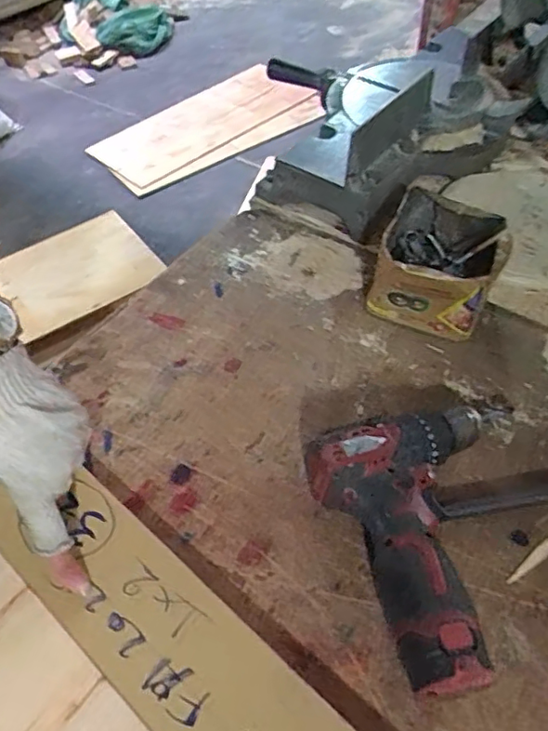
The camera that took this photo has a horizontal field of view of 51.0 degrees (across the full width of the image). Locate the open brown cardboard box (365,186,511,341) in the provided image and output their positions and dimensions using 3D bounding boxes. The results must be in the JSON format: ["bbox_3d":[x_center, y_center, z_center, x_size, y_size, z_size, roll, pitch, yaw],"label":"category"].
[{"bbox_3d":[0.163,-0.097,0.582,0.116,0.081,0.114,20,54,16],"label":"open brown cardboard box"}]

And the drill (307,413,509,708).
[{"bbox_3d":[0.138,0.114,0.425,0.182,0.062,0.195,-18,53,-14],"label":"drill"}]

